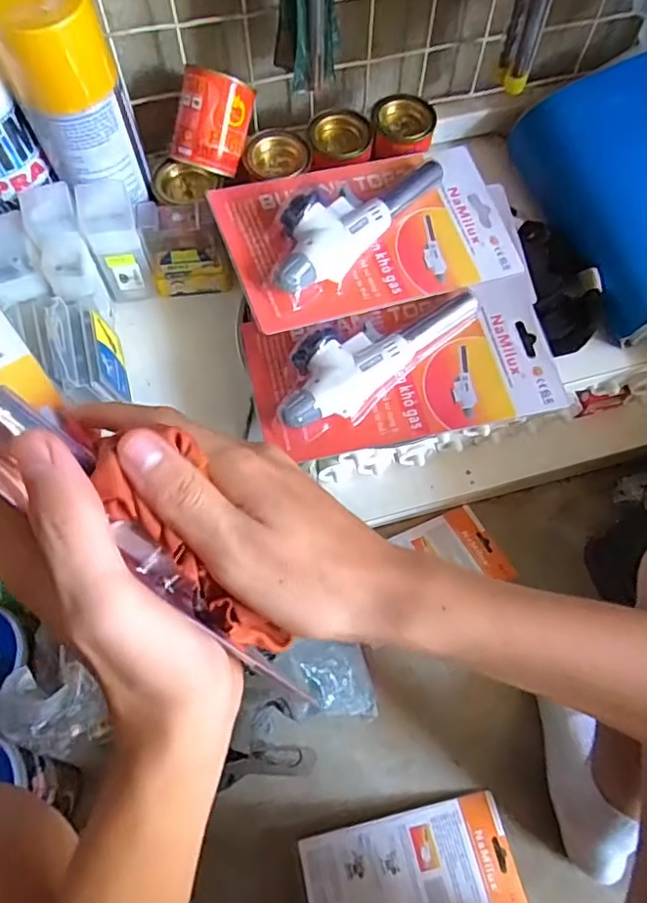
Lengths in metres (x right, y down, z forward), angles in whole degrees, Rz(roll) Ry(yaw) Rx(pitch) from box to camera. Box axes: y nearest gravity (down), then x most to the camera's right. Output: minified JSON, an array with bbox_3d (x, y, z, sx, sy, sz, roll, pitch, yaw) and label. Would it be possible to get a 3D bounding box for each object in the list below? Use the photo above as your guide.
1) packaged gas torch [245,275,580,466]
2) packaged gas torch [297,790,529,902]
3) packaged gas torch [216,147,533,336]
[{"bbox_3d":[0.059,-0.067,0.424,0.220,0.039,0.109,-10,64,-5],"label":"packaged gas torch"},{"bbox_3d":[0.095,0.441,0.604,0.217,0.046,0.117,-11,64,-5],"label":"packaged gas torch"},{"bbox_3d":[0.041,-0.170,0.433,0.225,0.056,0.121,-22,66,-10],"label":"packaged gas torch"}]

